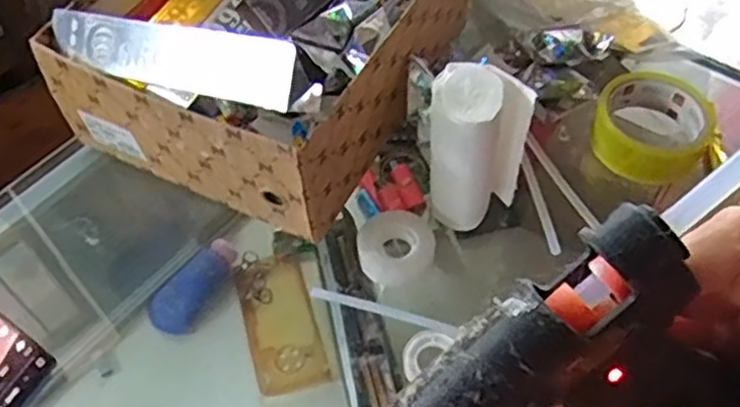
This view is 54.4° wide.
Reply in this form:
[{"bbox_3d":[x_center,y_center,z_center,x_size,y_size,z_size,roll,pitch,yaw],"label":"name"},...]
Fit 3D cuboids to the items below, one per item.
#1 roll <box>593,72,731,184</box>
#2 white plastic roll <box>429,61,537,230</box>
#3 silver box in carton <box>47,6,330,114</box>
[{"bbox_3d":[0.234,-0.062,0.591,0.088,0.041,0.095,-1,54,1],"label":"roll"},{"bbox_3d":[0.077,-0.040,0.518,0.067,0.111,0.054,10,55,9],"label":"white plastic roll"},{"bbox_3d":[-0.131,-0.102,0.496,0.230,0.043,0.026,16,18,28],"label":"silver box in carton"}]

